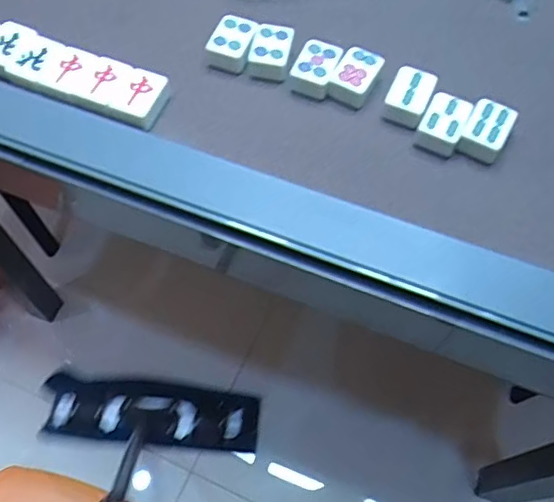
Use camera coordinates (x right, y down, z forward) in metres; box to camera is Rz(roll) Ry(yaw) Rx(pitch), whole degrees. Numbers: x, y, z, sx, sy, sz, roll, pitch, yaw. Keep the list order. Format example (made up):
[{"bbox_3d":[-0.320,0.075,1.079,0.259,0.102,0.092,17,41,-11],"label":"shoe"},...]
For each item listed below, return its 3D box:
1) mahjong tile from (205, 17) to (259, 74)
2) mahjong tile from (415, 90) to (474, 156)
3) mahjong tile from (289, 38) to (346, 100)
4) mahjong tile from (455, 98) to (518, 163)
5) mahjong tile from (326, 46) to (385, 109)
[{"bbox_3d":[-0.049,-0.223,0.620,0.046,0.028,0.054,17,64,5],"label":"mahjong tile"},{"bbox_3d":[0.169,-0.129,0.579,0.041,0.030,0.058,25,65,8],"label":"mahjong tile"},{"bbox_3d":[0.042,-0.196,0.606,0.042,0.025,0.058,22,65,7],"label":"mahjong tile"},{"bbox_3d":[0.211,-0.122,0.572,0.042,0.021,0.059,27,66,9],"label":"mahjong tile"},{"bbox_3d":[0.083,-0.183,0.603,0.042,0.029,0.058,28,66,10],"label":"mahjong tile"}]

